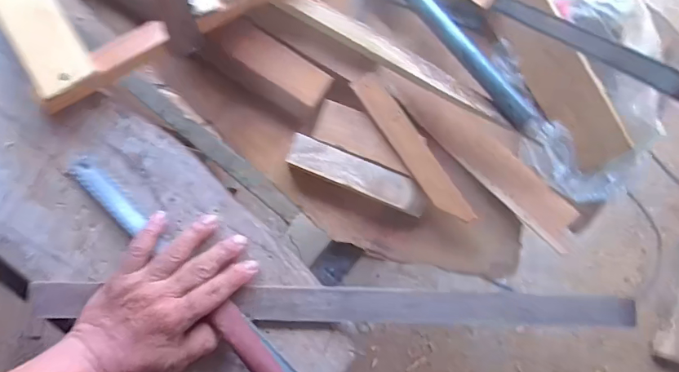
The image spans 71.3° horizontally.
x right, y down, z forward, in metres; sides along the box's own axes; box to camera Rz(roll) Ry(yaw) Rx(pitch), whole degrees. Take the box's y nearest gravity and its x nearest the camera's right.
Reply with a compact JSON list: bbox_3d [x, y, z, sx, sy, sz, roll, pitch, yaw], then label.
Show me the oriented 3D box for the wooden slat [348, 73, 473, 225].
[{"bbox_3d":[0.074,-0.036,0.472,0.030,0.006,0.175,-35,89,-7],"label":"wooden slat"}]

